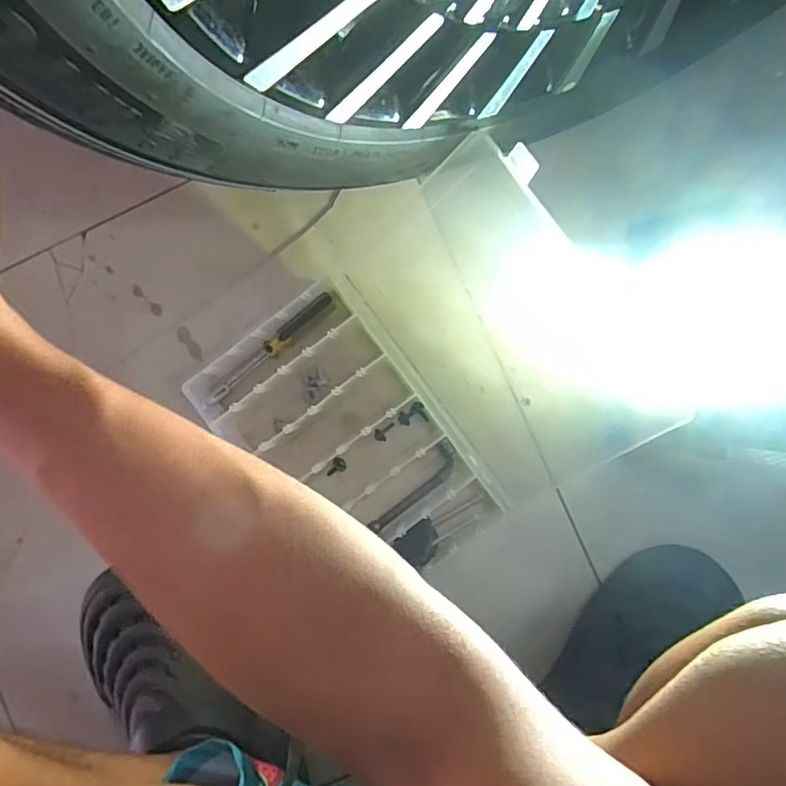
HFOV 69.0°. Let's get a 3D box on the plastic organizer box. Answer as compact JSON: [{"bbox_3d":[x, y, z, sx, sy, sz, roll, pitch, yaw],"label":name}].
[{"bbox_3d":[0.028,-0.002,0.533,0.365,0.044,0.306,-35,87,3],"label":"plastic organizer box"}]

